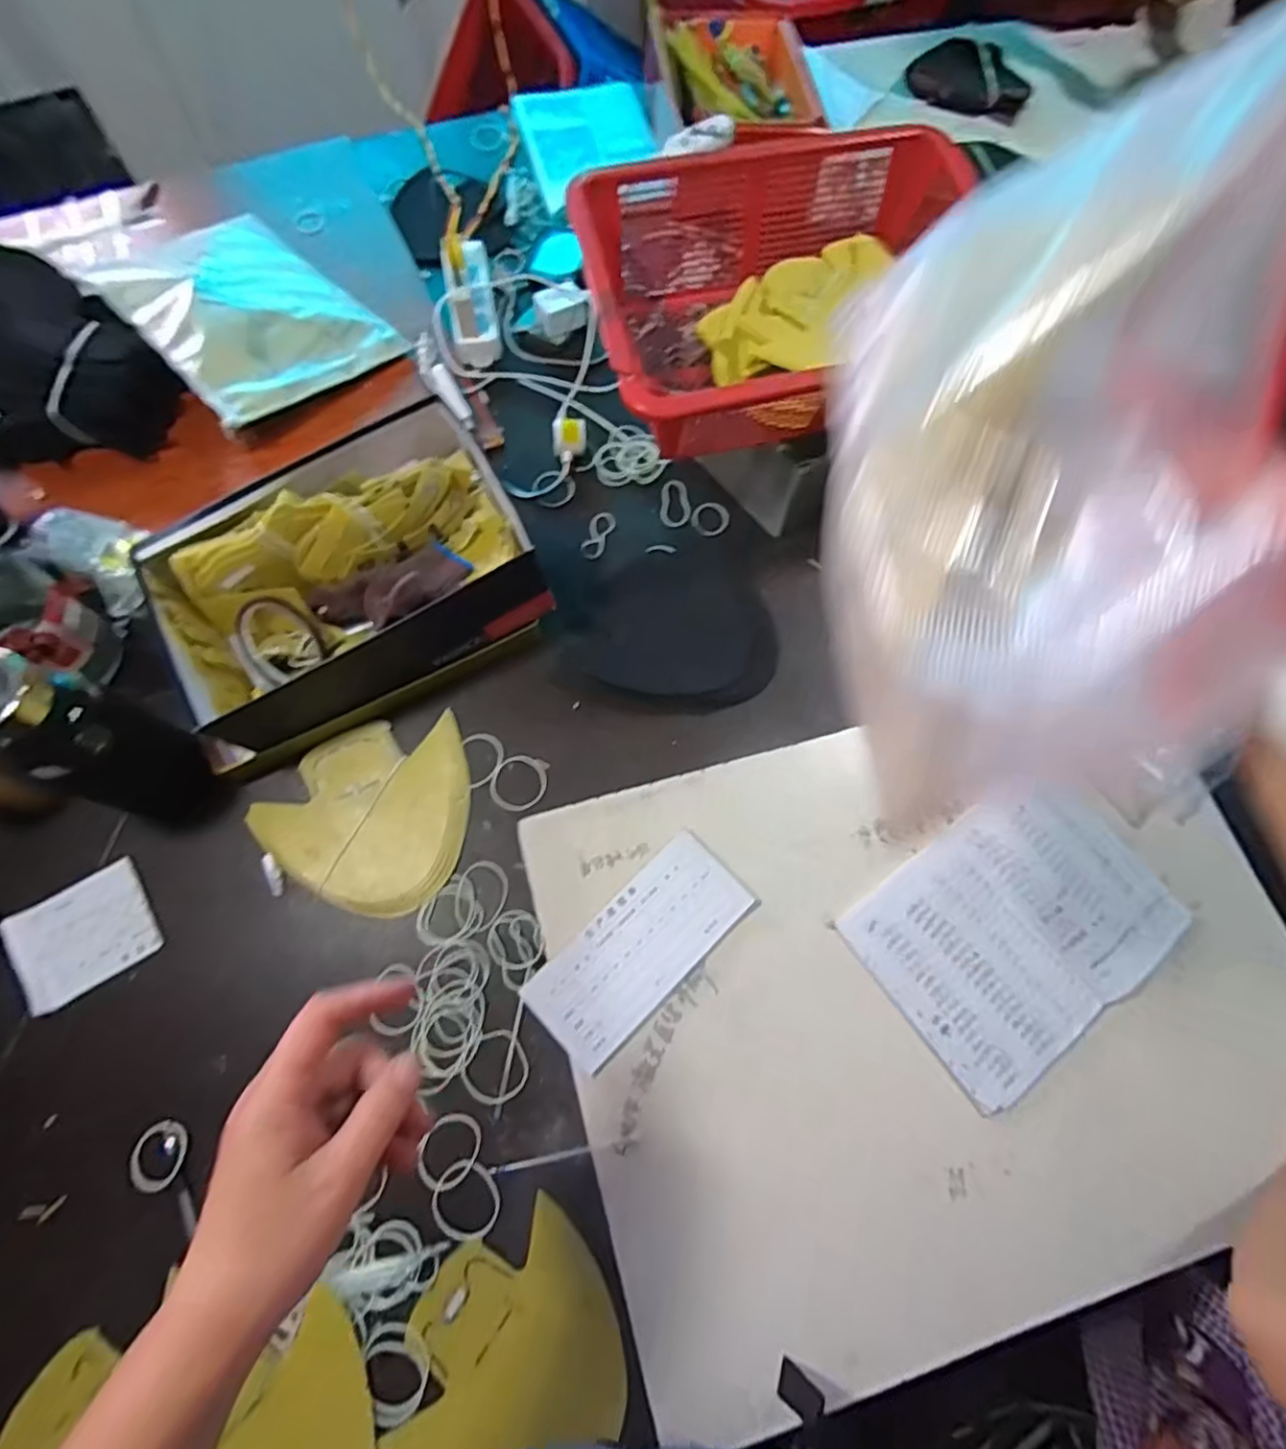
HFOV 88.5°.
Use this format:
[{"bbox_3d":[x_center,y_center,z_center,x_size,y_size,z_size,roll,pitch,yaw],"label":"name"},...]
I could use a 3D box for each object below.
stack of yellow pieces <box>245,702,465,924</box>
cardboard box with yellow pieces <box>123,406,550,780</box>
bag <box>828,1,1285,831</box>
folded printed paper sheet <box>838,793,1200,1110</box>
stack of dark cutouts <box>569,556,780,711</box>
[{"bbox_3d":[-0.274,0.089,0.649,0.195,0.019,0.184,-2,72,-2],"label":"stack of yellow pieces"},{"bbox_3d":[-0.293,-0.133,0.658,0.360,0.124,0.233,-25,73,-9],"label":"cardboard box with yellow pieces"},{"bbox_3d":[0.172,-0.104,0.302,0.187,0.044,0.299,8,102,42],"label":"bag"},{"bbox_3d":[0.347,0.189,0.617,0.265,0.015,0.203,-36,76,-12],"label":"folded printed paper sheet"},{"bbox_3d":[0.041,-0.104,0.721,0.207,0.017,0.168,14,72,3],"label":"stack of dark cutouts"}]

